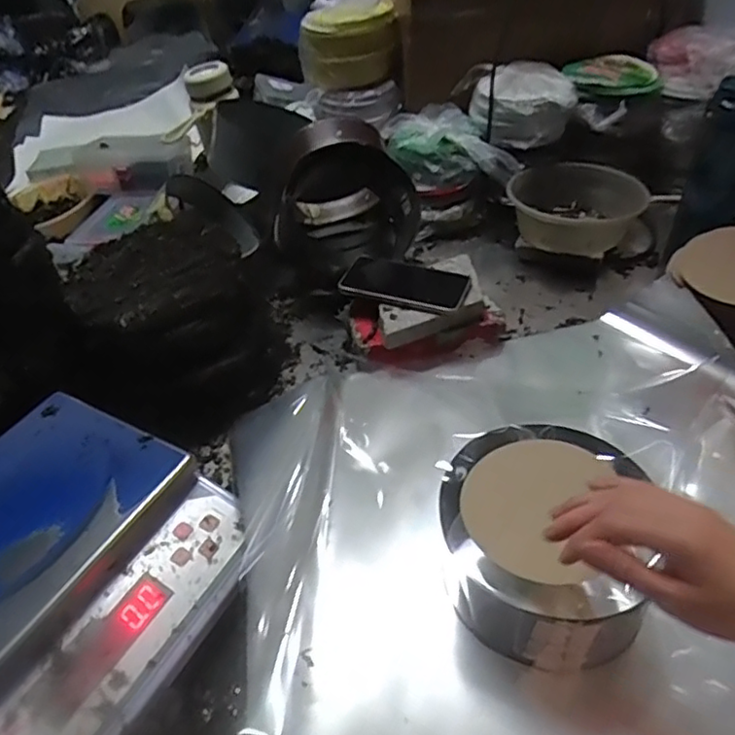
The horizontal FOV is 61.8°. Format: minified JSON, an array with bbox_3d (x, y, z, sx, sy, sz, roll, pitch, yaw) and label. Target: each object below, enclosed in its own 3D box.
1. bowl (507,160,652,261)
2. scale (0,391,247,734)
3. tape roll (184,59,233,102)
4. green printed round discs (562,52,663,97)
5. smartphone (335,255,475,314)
[{"bbox_3d":[0.310,-0.237,0.950,0.186,0.103,0.198,-4,44,4],"label":"bowl"},{"bbox_3d":[-0.280,0.169,0.556,0.286,0.087,0.268,19,50,25],"label":"scale"},{"bbox_3d":[-0.307,-0.553,1.188,0.080,0.049,0.080,-4,44,4],"label":"tape roll"},{"bbox_3d":[0.395,-0.481,1.005,0.132,0.021,0.144,-3,51,4],"label":"green printed round discs"},{"bbox_3d":[0.051,-0.112,0.807,0.161,0.013,0.076,14,54,13],"label":"smartphone"}]

